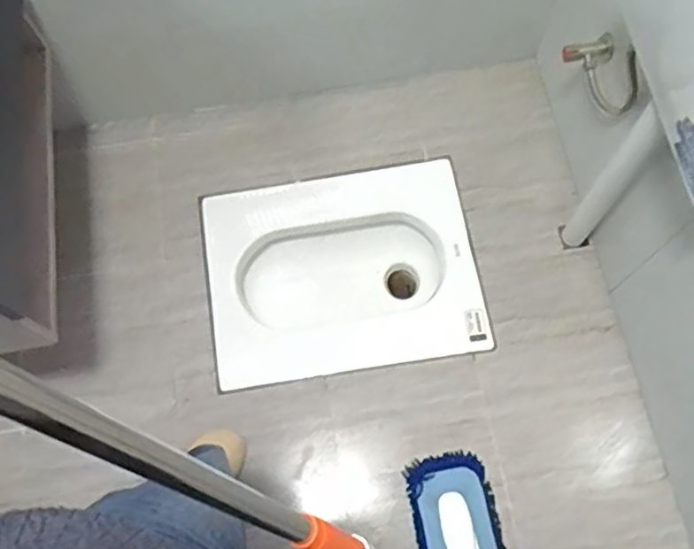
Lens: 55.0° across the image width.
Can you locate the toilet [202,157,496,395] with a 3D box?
[{"bbox_3d":[-0.008,0.015,1.439,0.543,0.169,0.425,-9,71,-1],"label":"toilet"}]

